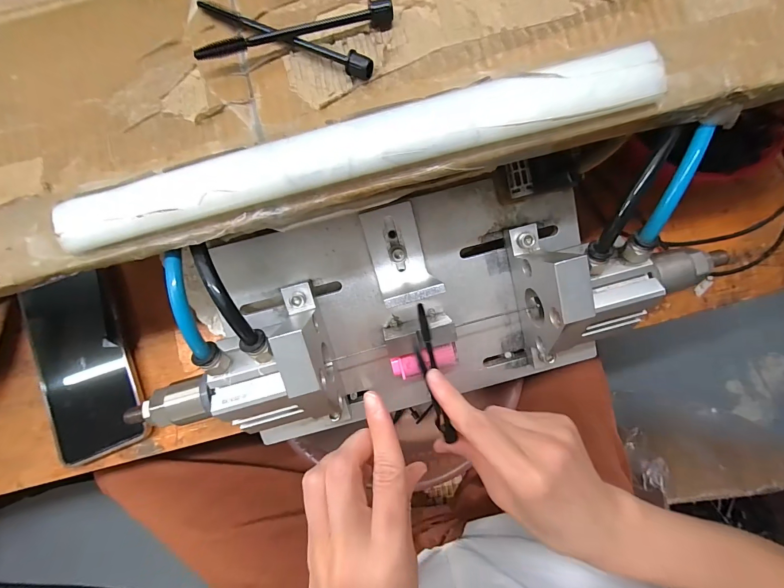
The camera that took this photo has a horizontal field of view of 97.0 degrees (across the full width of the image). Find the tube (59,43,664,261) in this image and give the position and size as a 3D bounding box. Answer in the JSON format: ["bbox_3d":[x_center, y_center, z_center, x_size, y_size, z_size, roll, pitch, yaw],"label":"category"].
[{"bbox_3d":[-0.018,-0.067,0.166,0.286,0.018,0.026,-15,87,2],"label":"tube"}]

